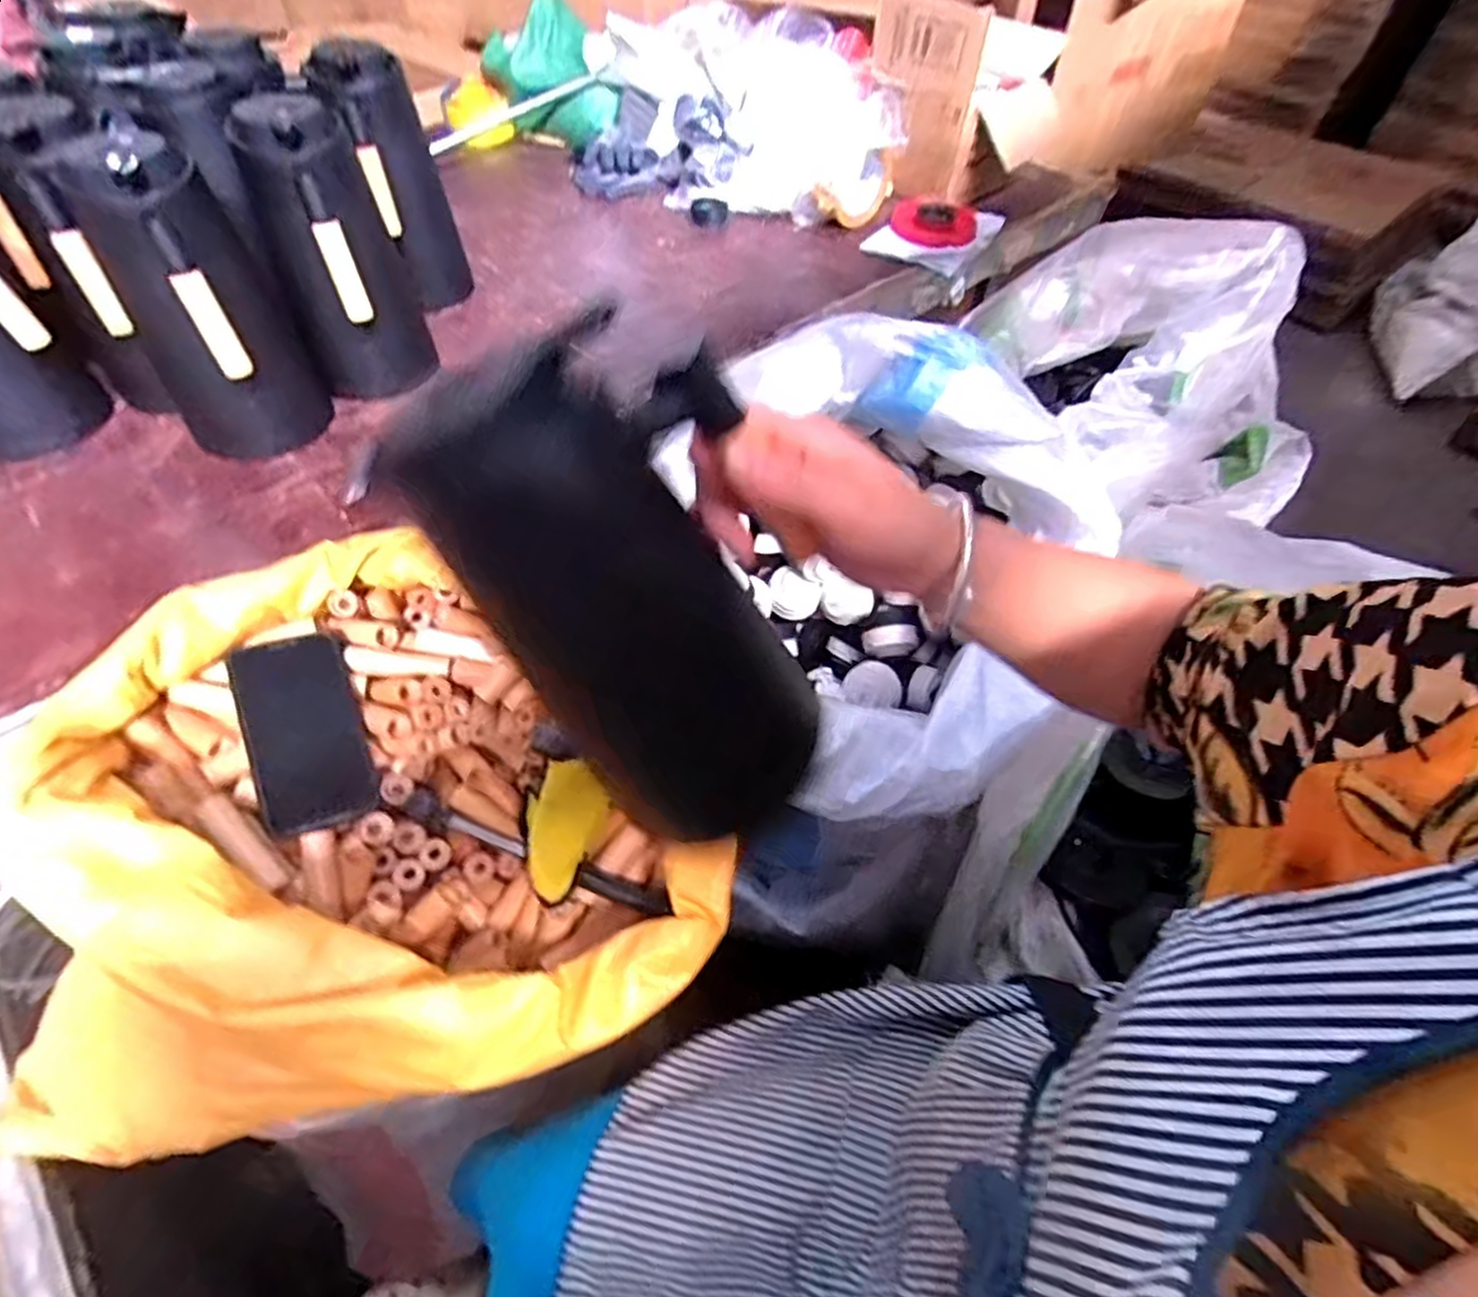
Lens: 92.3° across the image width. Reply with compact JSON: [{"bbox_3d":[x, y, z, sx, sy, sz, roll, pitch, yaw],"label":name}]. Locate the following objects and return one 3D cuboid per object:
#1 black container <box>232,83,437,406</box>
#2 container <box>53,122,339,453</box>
[{"bbox_3d":[-0.404,-0.391,0.716,0.124,0.248,0.140,-22,57,-19],"label":"black container"},{"bbox_3d":[-0.480,-0.301,0.646,0.120,0.251,0.120,-26,58,-22],"label":"container"}]

